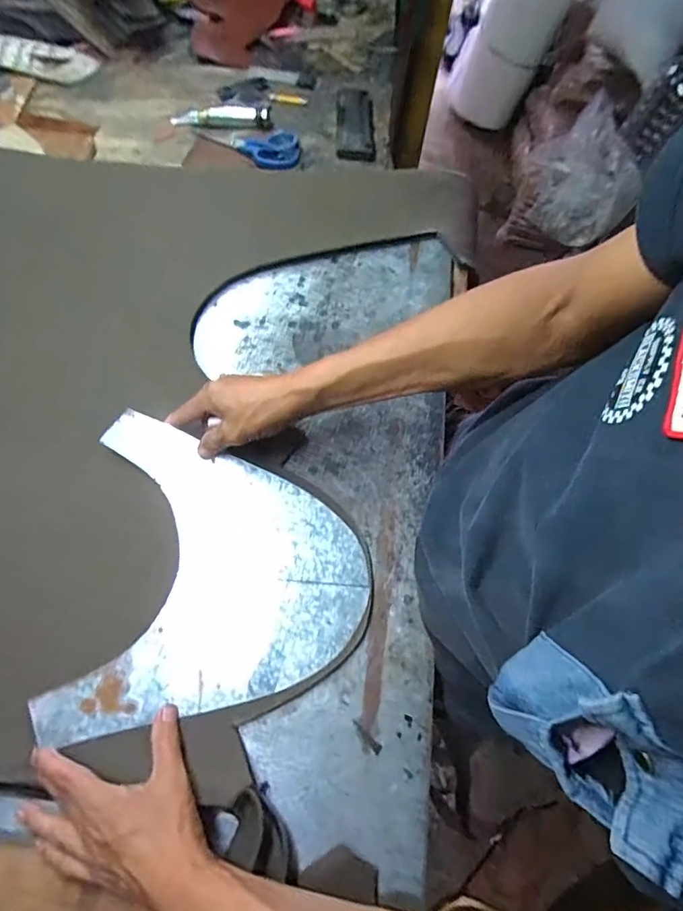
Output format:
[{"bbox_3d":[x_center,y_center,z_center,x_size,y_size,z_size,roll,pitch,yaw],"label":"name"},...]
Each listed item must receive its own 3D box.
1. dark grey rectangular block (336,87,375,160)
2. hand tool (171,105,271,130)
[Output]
[{"bbox_3d":[0.021,-0.502,0.743,0.055,0.014,0.167,1,69,-4],"label":"dark grey rectangular block"},{"bbox_3d":[-0.183,-0.508,0.737,0.146,0.019,0.035,-2,69,-5],"label":"hand tool"}]

